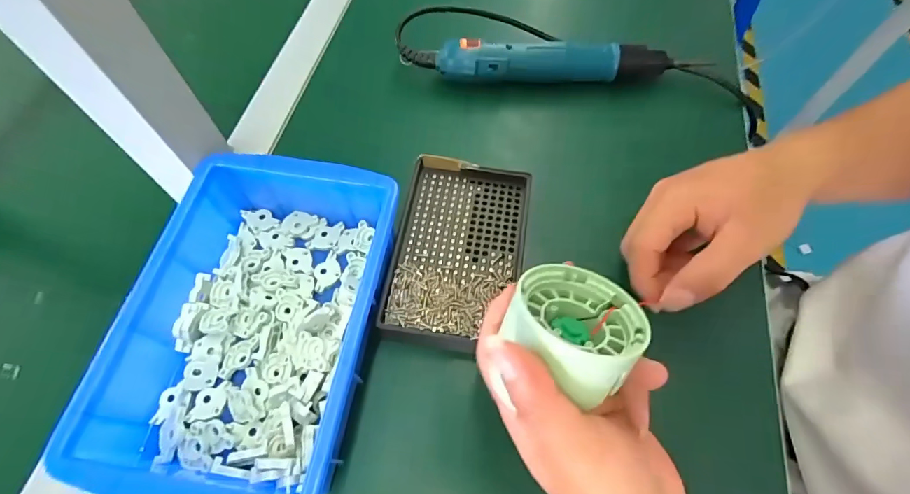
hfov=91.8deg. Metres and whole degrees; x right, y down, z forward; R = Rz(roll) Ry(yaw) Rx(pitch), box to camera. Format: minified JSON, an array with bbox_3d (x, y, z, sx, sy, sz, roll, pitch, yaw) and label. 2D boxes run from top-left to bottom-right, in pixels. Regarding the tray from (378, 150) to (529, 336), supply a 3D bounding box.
[{"bbox_3d":[0.003,-0.002,0.315,0.089,0.013,0.137,8,62,5],"label":"tray"}]

